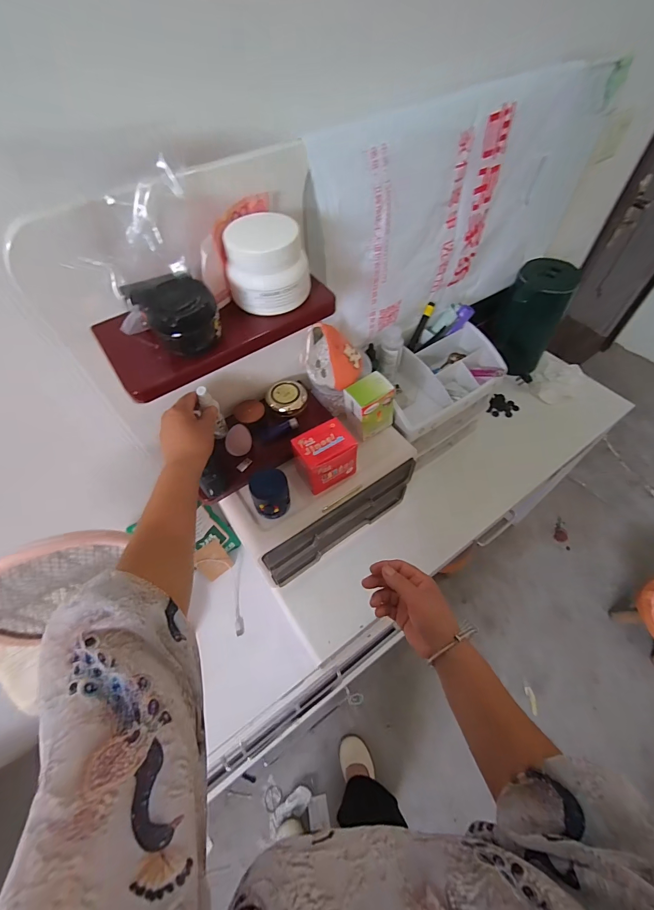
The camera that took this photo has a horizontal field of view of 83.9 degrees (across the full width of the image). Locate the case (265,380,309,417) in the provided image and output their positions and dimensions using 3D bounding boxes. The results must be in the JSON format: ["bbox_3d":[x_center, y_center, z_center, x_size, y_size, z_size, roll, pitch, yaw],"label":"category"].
[{"bbox_3d":[-0.070,-0.099,0.630,0.070,0.029,0.060,9,58,8],"label":"case"}]

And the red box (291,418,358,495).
[{"bbox_3d":[-0.003,0.004,0.580,0.088,0.076,0.070,-30,61,-16],"label":"red box"}]

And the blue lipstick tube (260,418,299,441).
[{"bbox_3d":[-0.080,-0.042,0.614,0.066,0.015,0.020,-25,59,1],"label":"blue lipstick tube"}]

